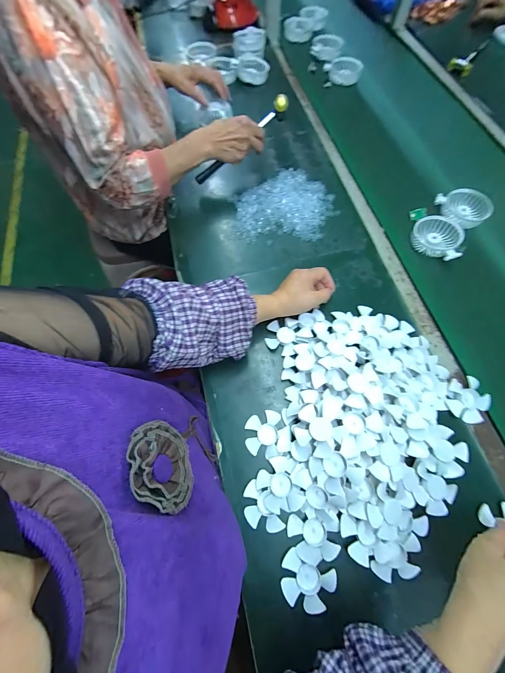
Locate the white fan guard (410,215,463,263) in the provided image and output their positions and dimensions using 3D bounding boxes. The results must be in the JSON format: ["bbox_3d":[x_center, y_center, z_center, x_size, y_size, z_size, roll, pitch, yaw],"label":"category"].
[{"bbox_3d":[0.374,-0.200,0.553,0.090,0.027,0.096,24,70,9],"label":"white fan guard"}]

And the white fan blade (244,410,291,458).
[{"bbox_3d":[0.020,0.150,0.421,0.063,0.010,0.069,37,72,14],"label":"white fan blade"}]

